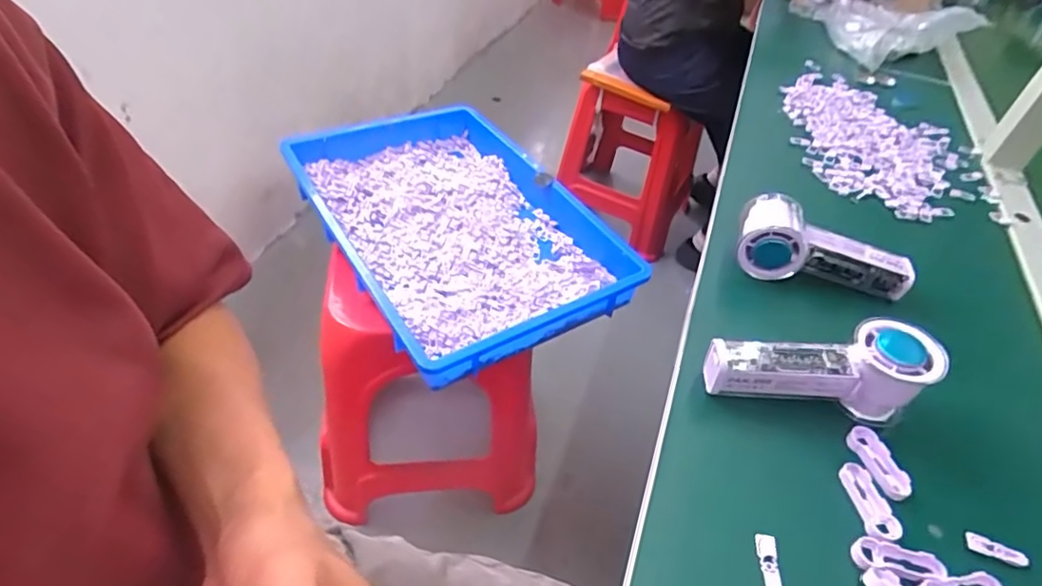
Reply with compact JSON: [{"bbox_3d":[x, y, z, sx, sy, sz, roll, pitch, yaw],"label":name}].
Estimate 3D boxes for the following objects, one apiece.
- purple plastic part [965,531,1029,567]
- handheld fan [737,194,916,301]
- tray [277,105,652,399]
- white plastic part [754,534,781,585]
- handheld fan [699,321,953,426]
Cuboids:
[{"bbox_3d":[0.302,0.163,0.363,0.034,0.004,0.011,17,47,16],"label":"purple plastic part"},{"bbox_3d":[0.279,-0.042,0.529,0.154,0.053,0.064,15,46,10],"label":"handheld fan"},{"bbox_3d":[-0.114,-0.122,0.930,0.373,0.085,0.560,-23,52,-26],"label":"tray"},{"bbox_3d":[0.151,0.164,0.349,0.012,0.004,0.035,7,45,6],"label":"white plastic part"},{"bbox_3d":[0.217,0.054,0.428,0.153,0.066,0.054,10,45,5],"label":"handheld fan"}]

